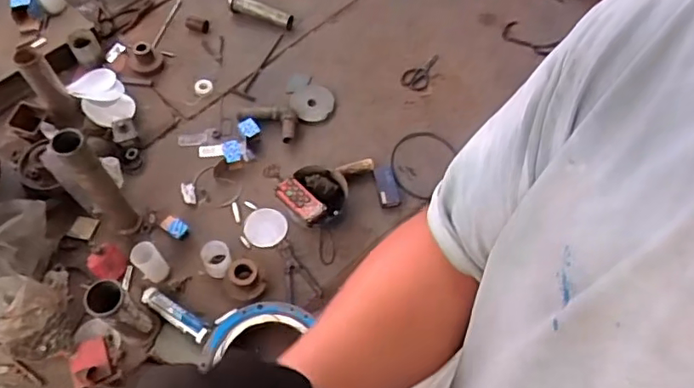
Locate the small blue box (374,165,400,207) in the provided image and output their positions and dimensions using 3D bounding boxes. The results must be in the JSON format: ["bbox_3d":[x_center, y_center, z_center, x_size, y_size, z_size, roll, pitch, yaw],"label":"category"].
[{"bbox_3d":[0.141,-0.030,1.962,0.068,0.021,0.178,-5,61,-5],"label":"small blue box"}]

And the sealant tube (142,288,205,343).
[{"bbox_3d":[-0.522,0.359,1.680,0.260,0.046,0.056,32,64,15],"label":"sealant tube"}]

